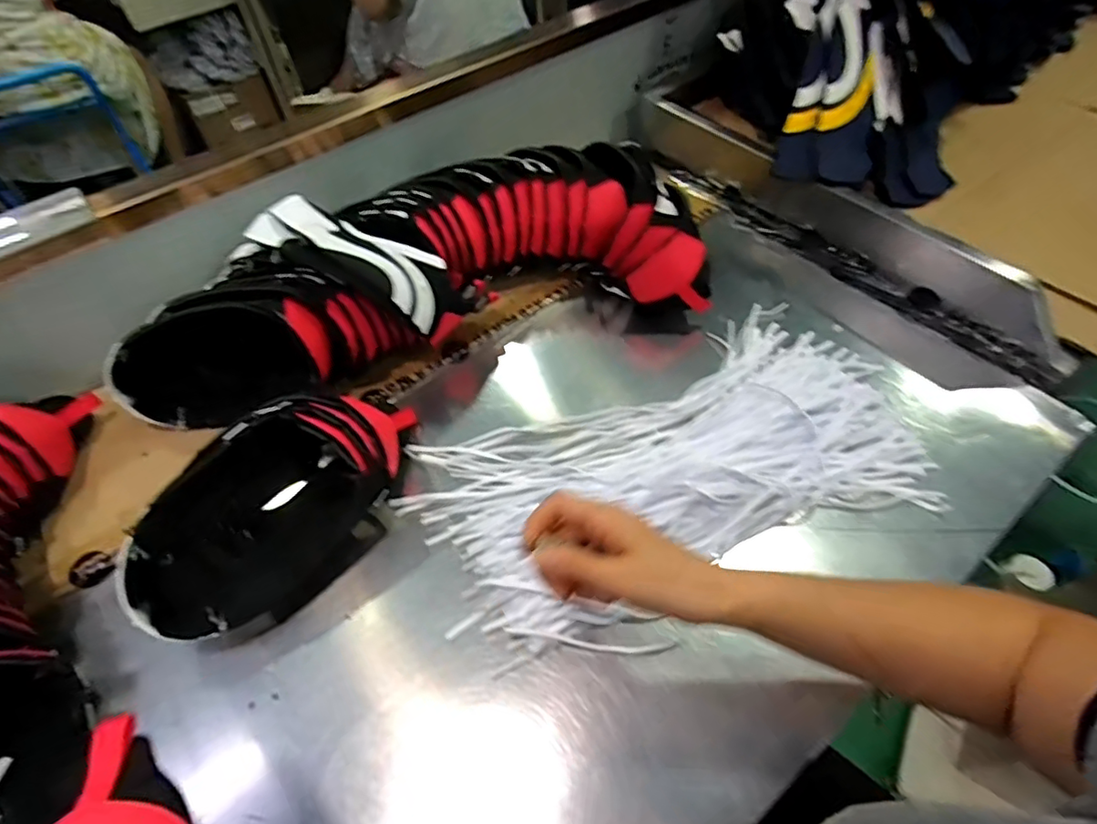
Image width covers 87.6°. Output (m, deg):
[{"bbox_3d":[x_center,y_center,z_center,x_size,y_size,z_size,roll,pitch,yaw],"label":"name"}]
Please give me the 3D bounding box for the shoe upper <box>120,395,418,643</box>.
[{"bbox_3d":[-0.233,0.080,0.518,0.108,0.121,0.273,35,64,24],"label":"shoe upper"}]

